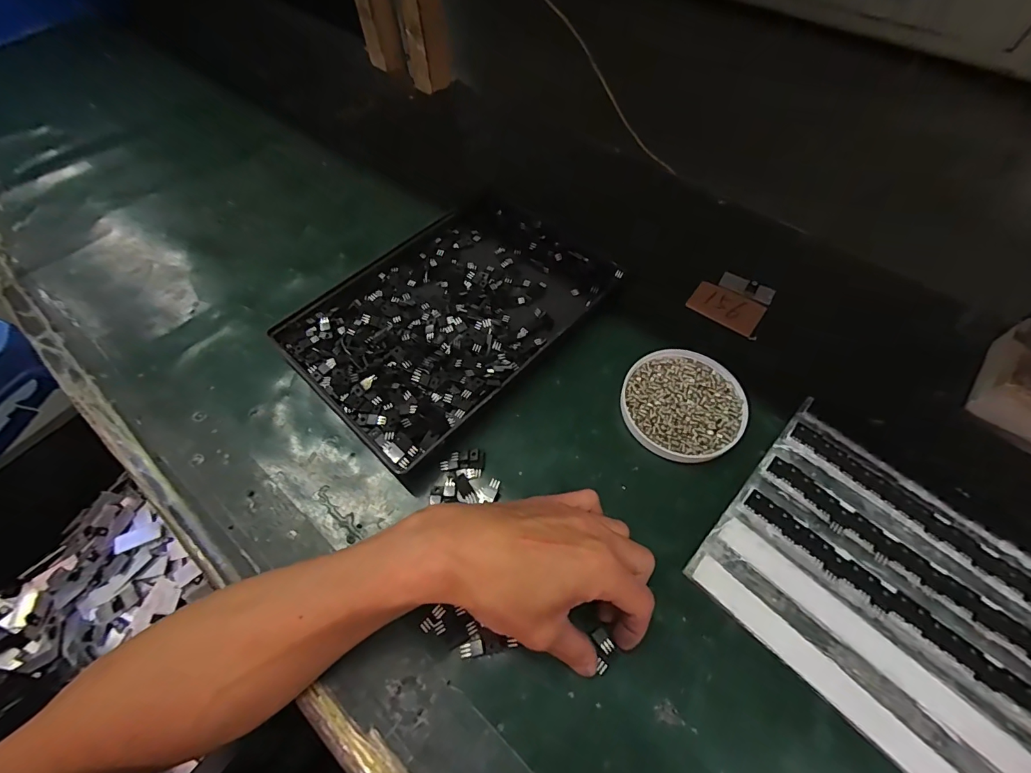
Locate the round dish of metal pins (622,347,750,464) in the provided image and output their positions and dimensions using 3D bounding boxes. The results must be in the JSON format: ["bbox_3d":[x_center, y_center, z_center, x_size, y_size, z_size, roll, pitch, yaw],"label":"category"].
[{"bbox_3d":[0.139,0.014,0.372,0.096,0.011,0.098,-1,59,2],"label":"round dish of metal pins"}]

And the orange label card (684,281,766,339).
[{"bbox_3d":[0.205,-0.078,0.433,0.065,0.004,0.042,32,66,20],"label":"orange label card"}]

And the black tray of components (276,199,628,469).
[{"bbox_3d":[-0.056,-0.077,0.424,0.201,0.028,0.284,37,68,22],"label":"black tray of components"}]

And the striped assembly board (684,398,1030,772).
[{"bbox_3d":[0.260,0.145,0.289,0.171,0.008,0.239,-40,65,-19],"label":"striped assembly board"}]

